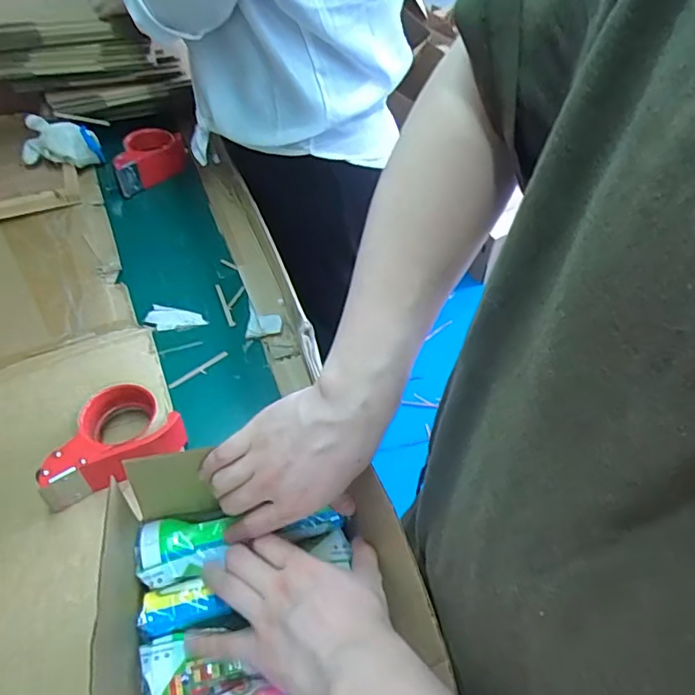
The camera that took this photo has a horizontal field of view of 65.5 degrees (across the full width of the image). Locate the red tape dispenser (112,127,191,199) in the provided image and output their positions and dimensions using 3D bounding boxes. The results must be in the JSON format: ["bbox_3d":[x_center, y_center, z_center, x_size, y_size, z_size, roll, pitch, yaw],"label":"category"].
[{"bbox_3d":[-0.348,-0.328,0.933,0.133,0.057,0.089,-33,59,-24],"label":"red tape dispenser"}]

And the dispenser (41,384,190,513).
[{"bbox_3d":[-0.259,0.097,0.586,0.150,0.059,0.094,-22,55,-18],"label":"dispenser"}]

